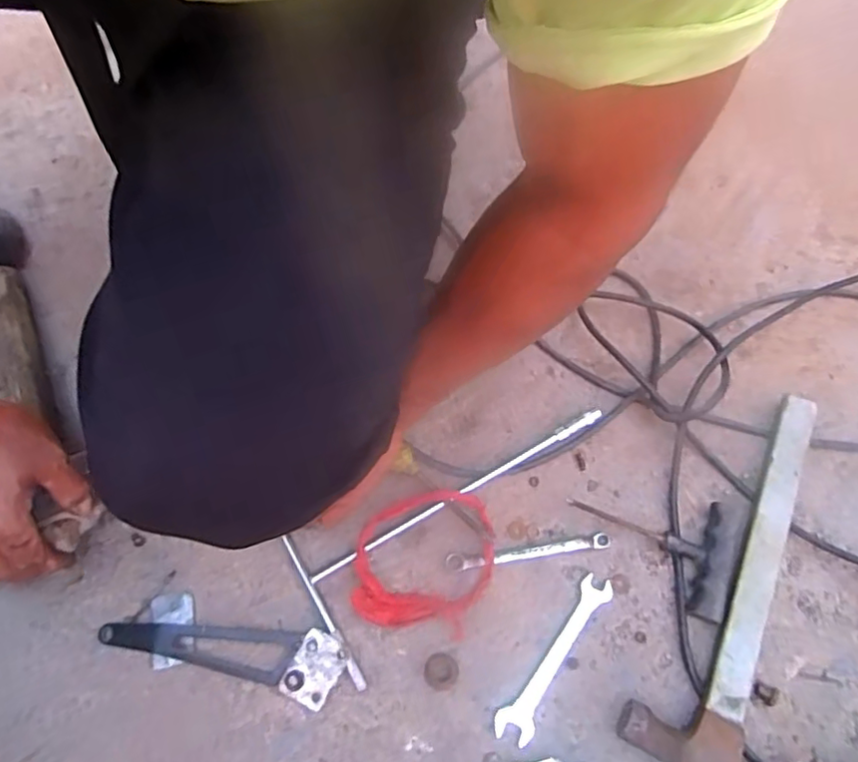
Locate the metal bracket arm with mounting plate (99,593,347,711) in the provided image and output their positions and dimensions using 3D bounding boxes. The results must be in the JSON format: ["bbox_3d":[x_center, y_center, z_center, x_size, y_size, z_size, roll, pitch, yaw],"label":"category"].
[{"bbox_3d":[-0.158,0.202,0.473,0.185,0.013,0.051,11,65,5],"label":"metal bracket arm with mounting plate"}]

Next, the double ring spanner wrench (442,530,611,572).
[{"bbox_3d":[0.083,0.141,0.513,0.138,0.009,0.014,-7,65,-4],"label":"double ring spanner wrench"}]

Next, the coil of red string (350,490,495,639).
[{"bbox_3d":[-0.004,0.144,0.505,0.111,0.015,0.113,0,64,-1],"label":"coil of red string"}]

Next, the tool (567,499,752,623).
[{"bbox_3d":[0.189,0.124,0.517,0.134,0.026,0.095,28,67,12],"label":"tool"}]

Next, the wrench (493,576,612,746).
[{"bbox_3d":[0.098,0.213,0.481,0.027,0.005,0.139,34,68,14],"label":"wrench"}]

